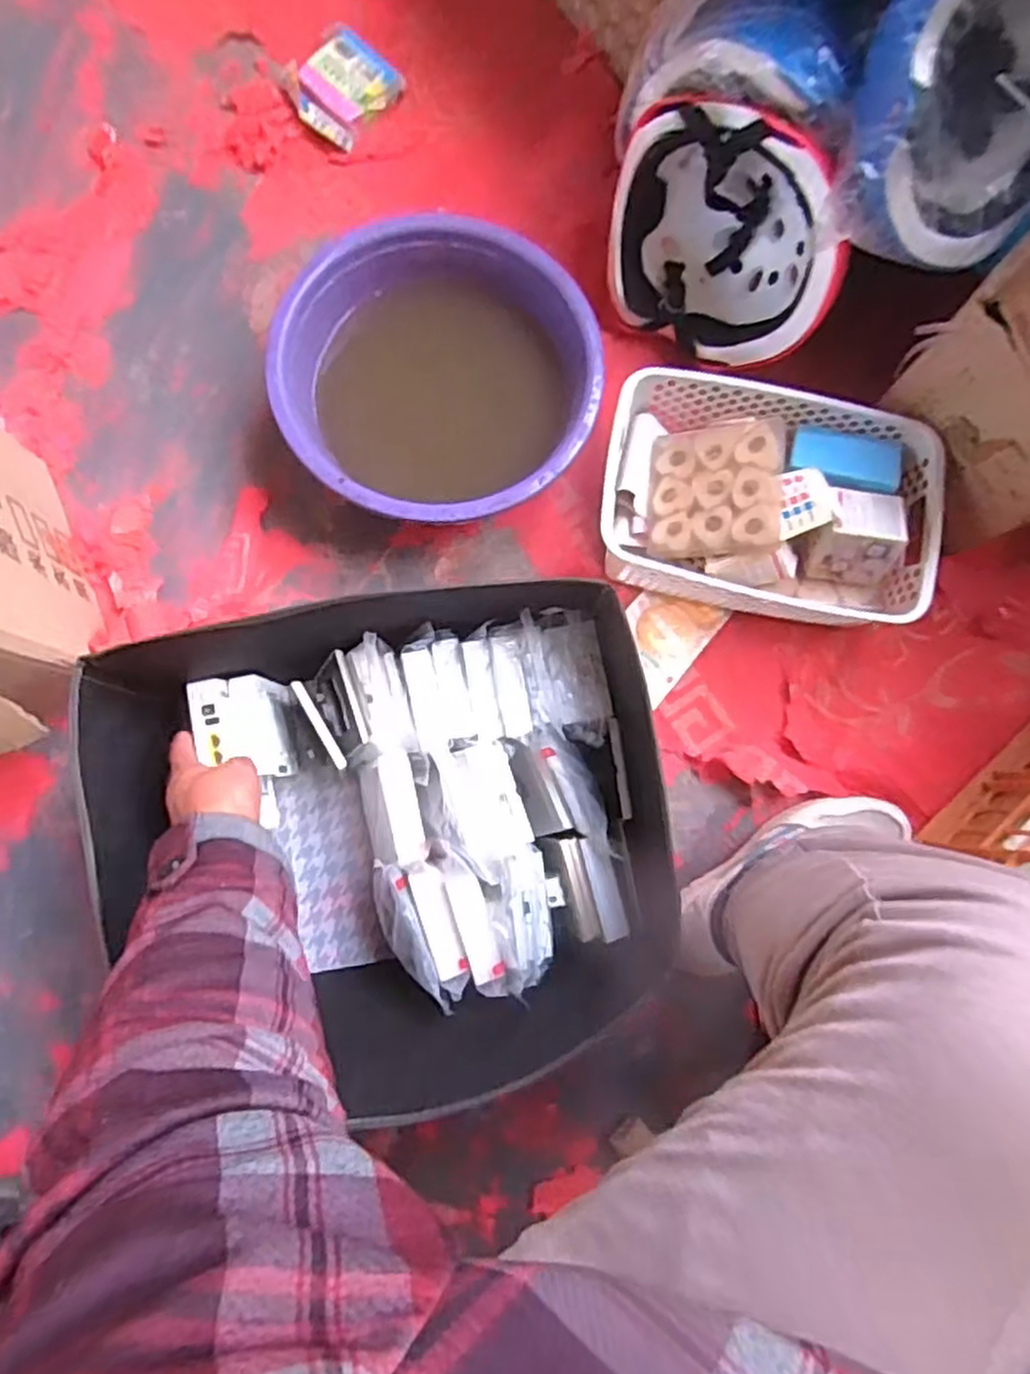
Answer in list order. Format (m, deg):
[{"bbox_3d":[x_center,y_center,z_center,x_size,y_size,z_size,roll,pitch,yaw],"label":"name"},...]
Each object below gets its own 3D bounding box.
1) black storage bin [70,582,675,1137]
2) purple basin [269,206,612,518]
[{"bbox_3d":[-0.102,0.118,0.635,0.410,0.178,0.367,-5,82,-3],"label":"black storage bin"},{"bbox_3d":[-0.075,-0.283,0.723,0.279,0.119,0.295,0,82,-2],"label":"purple basin"}]

